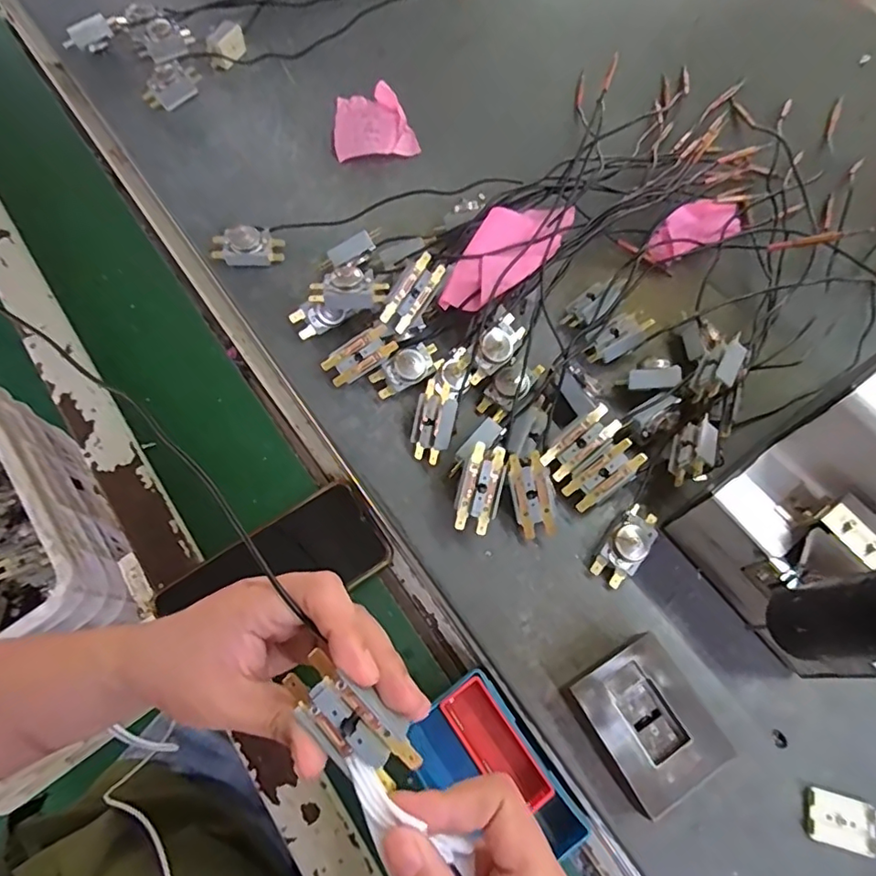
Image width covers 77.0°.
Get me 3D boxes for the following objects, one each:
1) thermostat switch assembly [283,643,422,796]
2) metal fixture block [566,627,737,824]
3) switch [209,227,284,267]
[{"bbox_3d":[-0.035,0.114,0.217,0.058,0.011,0.027,38,72,5],"label":"thermostat switch assembly"},{"bbox_3d":[0.127,0.176,0.343,0.068,0.027,0.081,-29,71,-12],"label":"metal fixture block"},{"bbox_3d":[-0.165,-0.164,0.480,0.057,0.025,0.028,2,68,0],"label":"switch"}]

